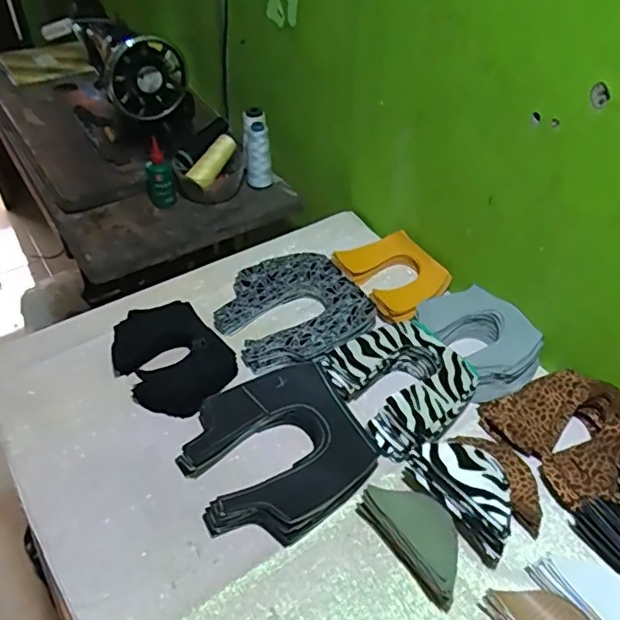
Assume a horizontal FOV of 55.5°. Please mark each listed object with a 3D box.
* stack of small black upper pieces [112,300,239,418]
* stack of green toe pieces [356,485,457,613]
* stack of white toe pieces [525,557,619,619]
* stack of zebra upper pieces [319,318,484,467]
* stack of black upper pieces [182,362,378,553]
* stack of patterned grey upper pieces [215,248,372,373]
[{"bbox_3d":[-0.177,0.054,0.740,0.123,0.028,0.172,-28,51,-28],"label":"stack of small black upper pieces"},{"bbox_3d":[0.104,0.218,0.569,0.056,0.048,0.123,-24,49,-23],"label":"stack of green toe pieces"},{"bbox_3d":[0.266,0.266,0.532,0.062,0.017,0.117,-24,49,-25],"label":"stack of white toe pieces"},{"bbox_3d":[0.110,0.079,0.692,0.141,0.042,0.160,-30,55,-24],"label":"stack of zebra upper pieces"},{"bbox_3d":[-0.038,0.148,0.641,0.189,0.035,0.184,-23,49,-24],"label":"stack of black upper pieces"},{"bbox_3d":[-0.025,-0.002,0.803,0.185,0.028,0.198,-22,48,-23],"label":"stack of patterned grey upper pieces"}]

